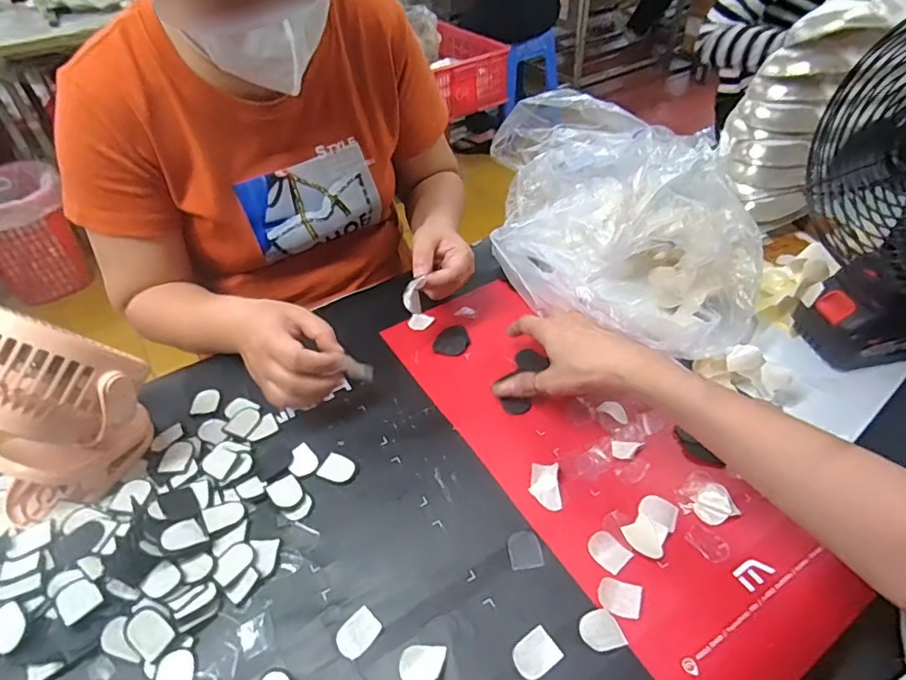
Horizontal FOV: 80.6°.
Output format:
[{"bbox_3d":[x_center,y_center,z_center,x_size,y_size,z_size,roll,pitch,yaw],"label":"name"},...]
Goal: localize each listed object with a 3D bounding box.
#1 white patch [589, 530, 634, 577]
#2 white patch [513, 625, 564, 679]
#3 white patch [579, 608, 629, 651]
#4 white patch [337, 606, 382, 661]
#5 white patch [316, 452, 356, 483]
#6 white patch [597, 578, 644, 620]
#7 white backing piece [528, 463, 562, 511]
[{"bbox_3d":[0.117,0.159,0.403,0.023,0.005,0.030,-31,52,-25],"label":"white patch"},{"bbox_3d":[0.055,0.208,0.355,0.030,0.004,0.024,-27,51,-22],"label":"white patch"},{"bbox_3d":[0.100,0.196,0.362,0.027,0.004,0.025,-15,47,-12],"label":"white patch"},{"bbox_3d":[-0.065,0.203,0.371,0.024,0.004,0.030,34,55,30],"label":"white patch"},{"bbox_3d":[-0.100,0.111,0.464,0.030,0.004,0.025,18,49,18],"label":"white patch"},{"bbox_3d":[0.118,0.183,0.378,0.029,0.004,0.023,11,47,12],"label":"white patch"},{"bbox_3d":[0.076,0.120,0.441,0.024,0.008,0.037,0,46,2],"label":"white backing piece"}]

